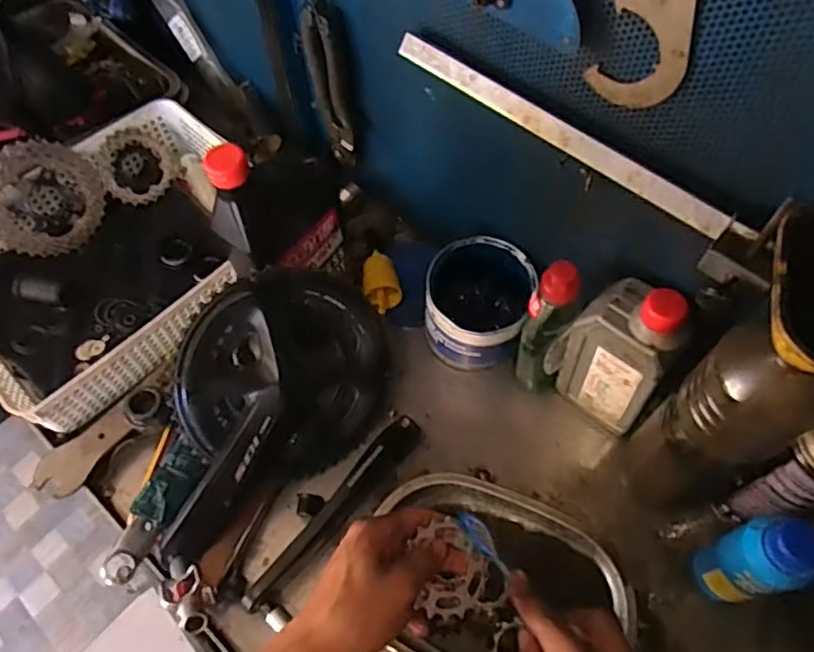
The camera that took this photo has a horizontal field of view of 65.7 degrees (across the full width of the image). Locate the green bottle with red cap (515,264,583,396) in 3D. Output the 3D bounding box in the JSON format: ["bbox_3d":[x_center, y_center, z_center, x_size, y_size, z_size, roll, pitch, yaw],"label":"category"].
[{"bbox_3d":[0.123,0.009,0.566,0.038,0.165,0.041,-1,59,2],"label":"green bottle with red cap"}]

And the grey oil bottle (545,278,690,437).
[{"bbox_3d":[0.176,0.018,0.534,0.087,0.168,0.049,35,67,21],"label":"grey oil bottle"}]

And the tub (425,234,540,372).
[{"bbox_3d":[0.072,-0.015,0.630,0.095,0.115,0.103,-1,59,2],"label":"tub"}]

